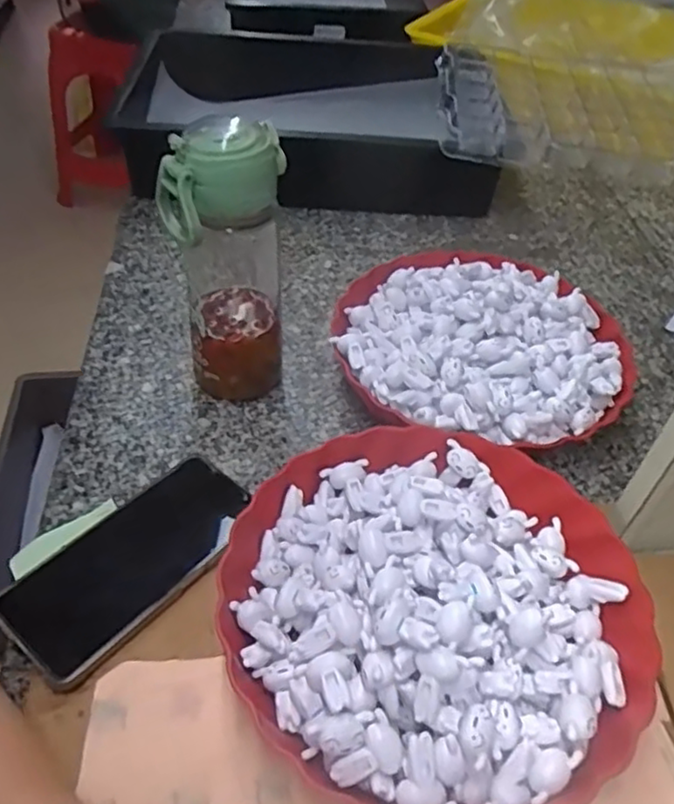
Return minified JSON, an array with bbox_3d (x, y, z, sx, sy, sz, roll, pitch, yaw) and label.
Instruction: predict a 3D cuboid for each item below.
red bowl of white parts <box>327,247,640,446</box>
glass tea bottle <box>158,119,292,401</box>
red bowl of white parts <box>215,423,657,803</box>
[{"bbox_3d":[0.122,-0.046,0.576,0.239,0.069,0.226,3,45,-3],"label":"red bowl of white parts"},{"bbox_3d":[-0.080,-0.092,0.502,0.081,0.221,0.072,-7,46,-12],"label":"glass tea bottle"},{"bbox_3d":[0.059,0.116,0.405,0.237,0.072,0.228,3,45,-3],"label":"red bowl of white parts"}]

